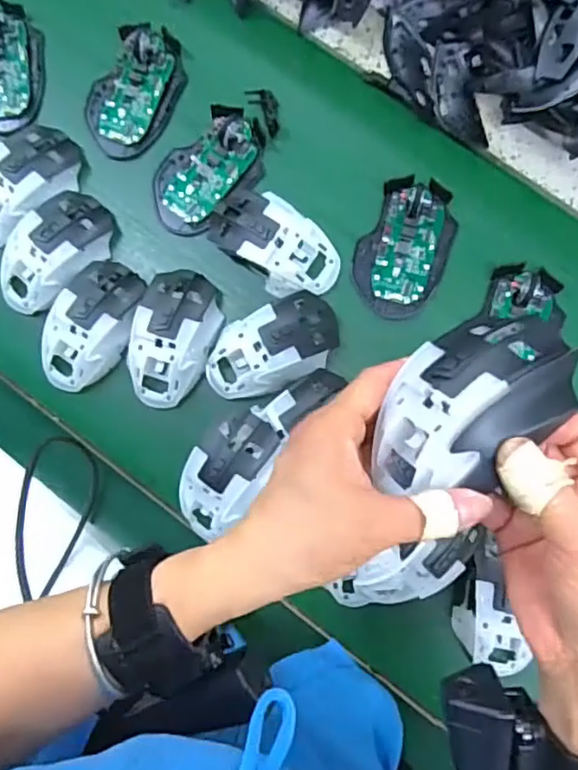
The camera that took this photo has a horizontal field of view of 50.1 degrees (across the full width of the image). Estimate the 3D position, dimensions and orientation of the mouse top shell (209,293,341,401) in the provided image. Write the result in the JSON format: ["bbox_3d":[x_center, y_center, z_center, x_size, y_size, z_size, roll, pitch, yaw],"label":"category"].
[{"bbox_3d":[-0.014,-0.031,0.510,0.115,0.033,0.063,-22,81,-2],"label":"mouse top shell"}]

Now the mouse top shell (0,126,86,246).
[{"bbox_3d":[-0.236,-0.178,0.539,0.113,0.031,0.067,-41,83,-5],"label":"mouse top shell"}]

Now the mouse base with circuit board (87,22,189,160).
[{"bbox_3d":[-0.137,-0.260,0.542,0.070,0.019,0.114,30,83,6],"label":"mouse base with circuit board"}]

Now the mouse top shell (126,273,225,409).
[{"bbox_3d":[-0.095,-0.039,0.519,0.066,0.034,0.114,12,82,3],"label":"mouse top shell"}]

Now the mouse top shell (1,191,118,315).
[{"bbox_3d":[-0.205,-0.116,0.534,0.114,0.034,0.064,-42,83,-5],"label":"mouse top shell"}]

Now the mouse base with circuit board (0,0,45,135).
[{"bbox_3d":[-0.259,-0.288,0.561,0.066,0.035,0.116,2,81,2],"label":"mouse base with circuit board"}]

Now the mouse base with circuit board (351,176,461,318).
[{"bbox_3d":[0.097,-0.115,0.515,0.072,0.018,0.112,23,82,5],"label":"mouse base with circuit board"}]

